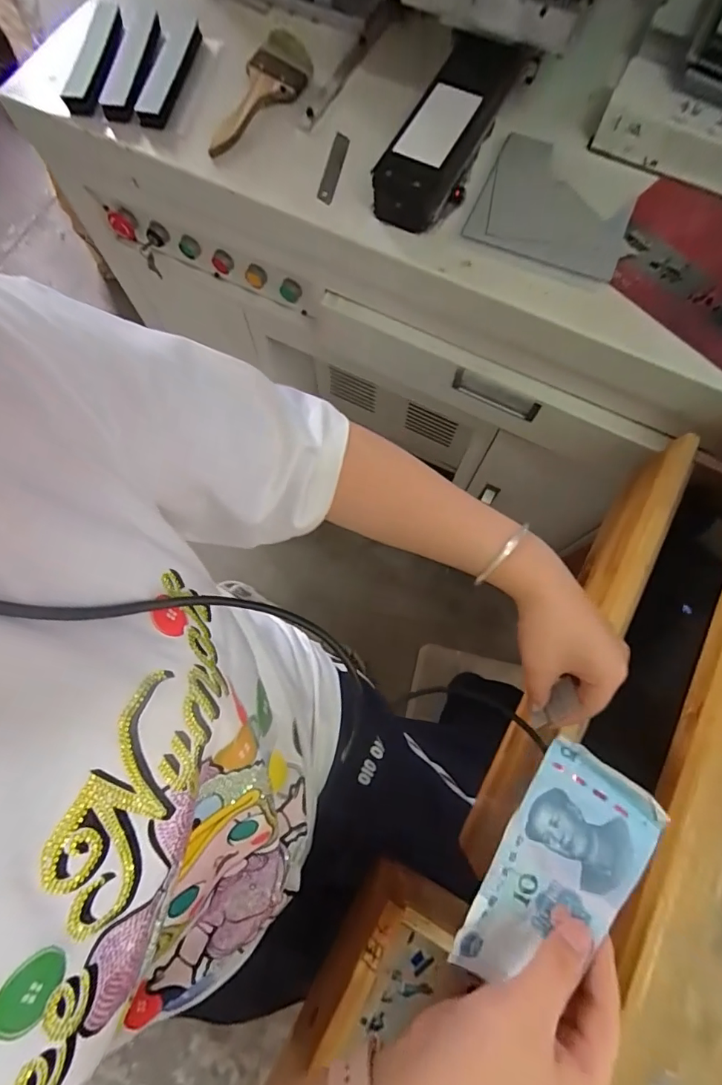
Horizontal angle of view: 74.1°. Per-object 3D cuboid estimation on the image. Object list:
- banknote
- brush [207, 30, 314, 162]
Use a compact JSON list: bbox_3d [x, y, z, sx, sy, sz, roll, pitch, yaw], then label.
[{"bbox_3d":[0.109,0.185,0.266,0.066,0.021,0.129,31,77,8],"label":"banknote"},{"bbox_3d":[-0.115,-0.489,0.532,0.065,0.029,0.156,39,92,10],"label":"brush"}]

